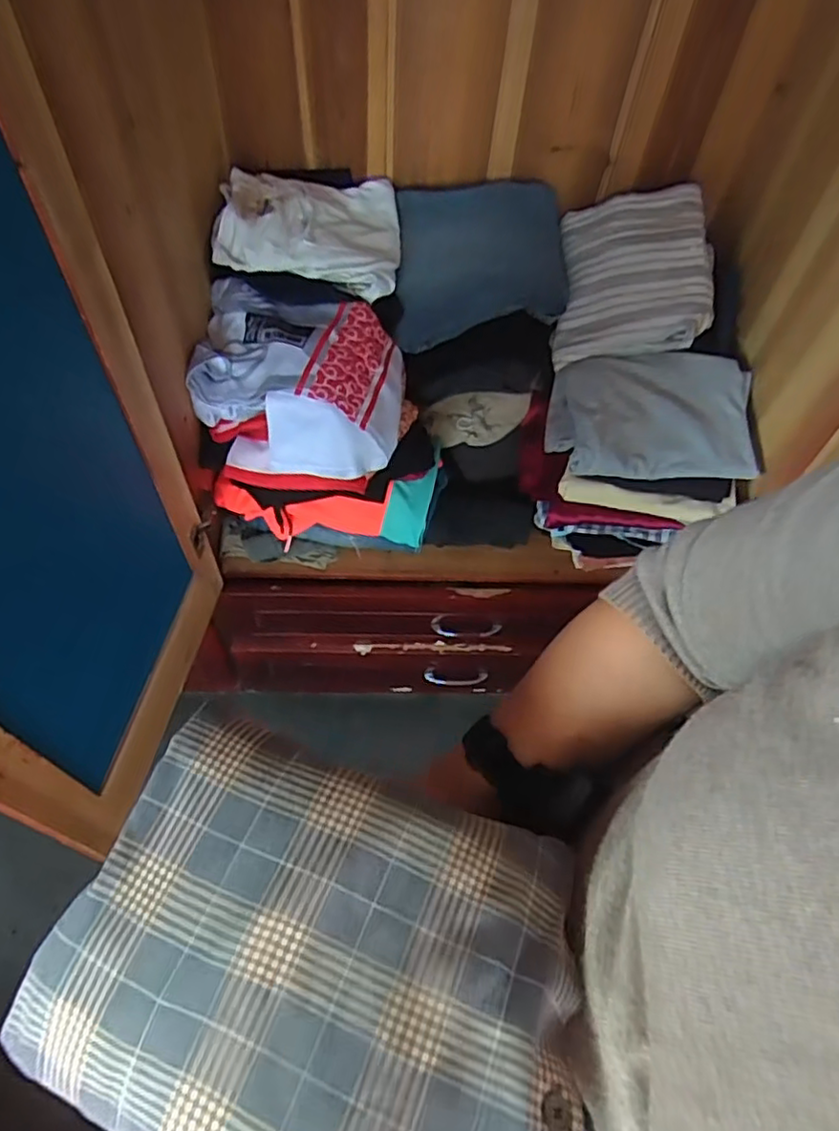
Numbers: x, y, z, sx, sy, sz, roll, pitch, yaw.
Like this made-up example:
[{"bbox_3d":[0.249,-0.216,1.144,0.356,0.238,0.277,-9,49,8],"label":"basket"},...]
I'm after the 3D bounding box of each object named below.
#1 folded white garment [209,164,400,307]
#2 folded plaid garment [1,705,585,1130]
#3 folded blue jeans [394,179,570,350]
[{"bbox_3d":[-0.149,-0.486,0.912,0.252,0.065,0.236,8,59,-15],"label":"folded white garment"},{"bbox_3d":[-0.040,0.168,0.277,0.220,0.030,0.158,16,58,9],"label":"folded plaid garment"},{"bbox_3d":[0.097,-0.461,0.962,0.253,0.107,0.277,1,57,-1],"label":"folded blue jeans"}]

